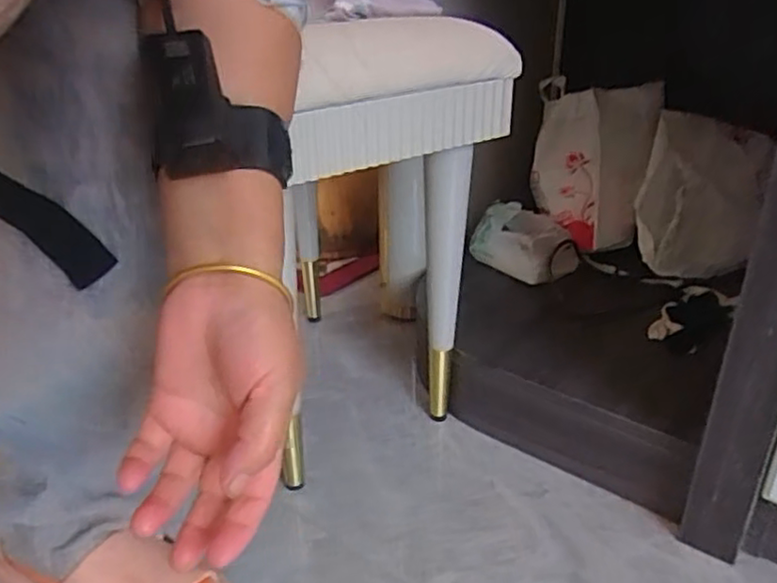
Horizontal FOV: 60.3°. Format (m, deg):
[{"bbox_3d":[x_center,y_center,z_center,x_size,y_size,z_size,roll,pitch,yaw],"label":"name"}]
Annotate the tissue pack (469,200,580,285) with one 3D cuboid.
[{"bbox_3d":[0.185,-0.069,0.927,0.137,0.073,0.087,18,31,33],"label":"tissue pack"}]

